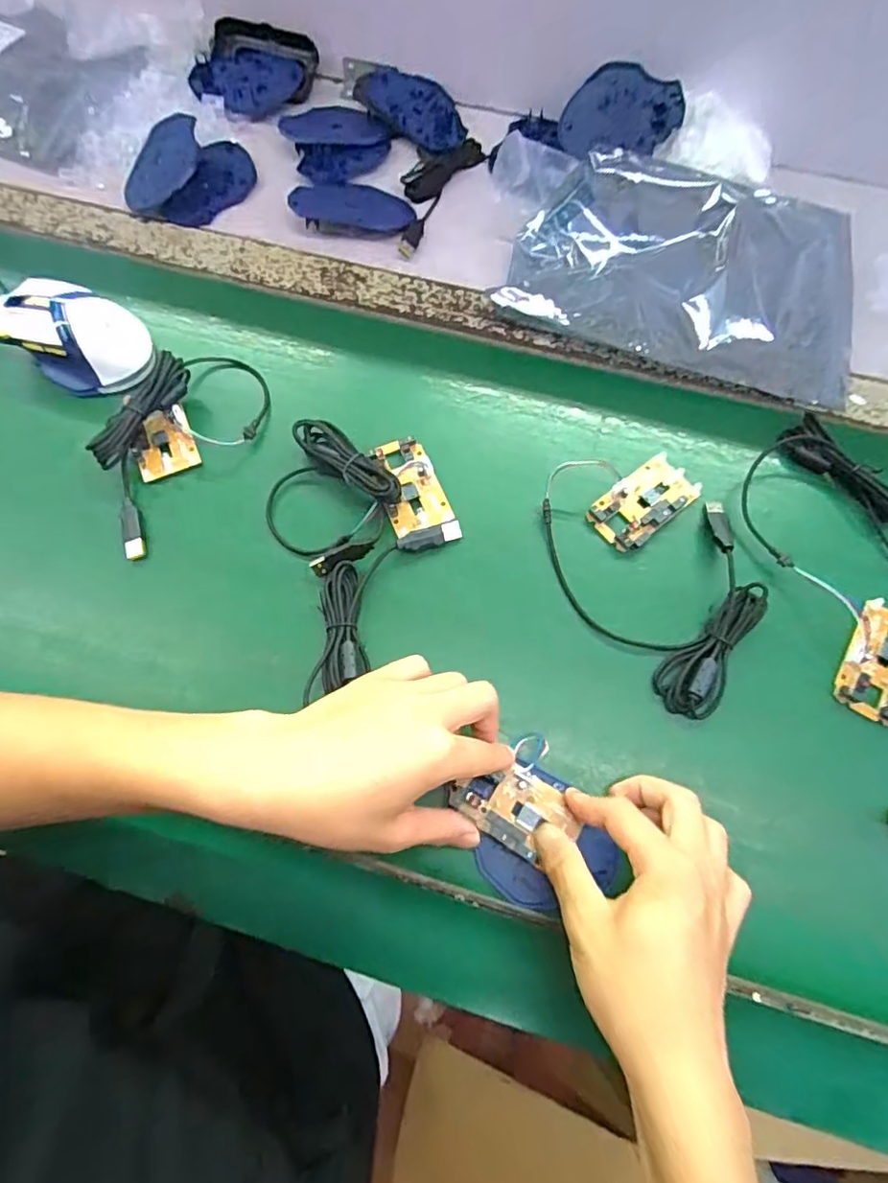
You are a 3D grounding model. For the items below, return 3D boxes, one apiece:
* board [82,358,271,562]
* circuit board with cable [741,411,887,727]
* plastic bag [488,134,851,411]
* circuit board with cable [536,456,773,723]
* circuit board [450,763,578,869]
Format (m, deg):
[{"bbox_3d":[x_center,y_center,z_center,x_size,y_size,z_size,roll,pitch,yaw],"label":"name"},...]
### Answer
[{"bbox_3d":[-0.208,-0.119,0.441,0.096,0.030,0.169,34,74,12],"label":"board"},{"bbox_3d":[0.288,-0.026,0.410,0.110,0.015,0.219,-15,71,-4],"label":"circuit board with cable"},{"bbox_3d":[0.186,-0.267,0.471,0.295,0.056,0.181,10,71,4],"label":"plastic bag"},{"bbox_3d":[0.150,-0.022,0.406,0.131,0.022,0.181,-37,74,-11],"label":"circuit board with cable"},{"bbox_3d":[0.043,0.132,0.353,0.077,0.015,0.044,28,73,10],"label":"circuit board"}]

